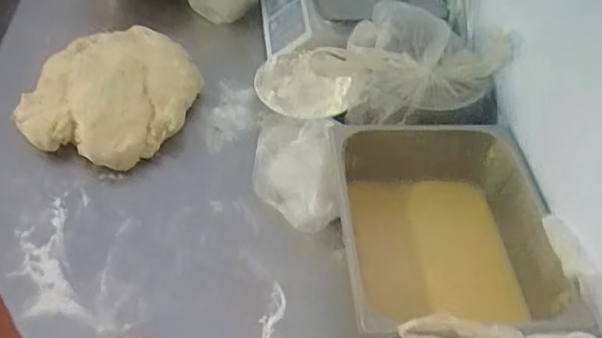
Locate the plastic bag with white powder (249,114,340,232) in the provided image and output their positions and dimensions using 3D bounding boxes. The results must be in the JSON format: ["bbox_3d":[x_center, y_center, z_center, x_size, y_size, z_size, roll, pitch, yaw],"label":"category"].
[{"bbox_3d":[-0.009,-0.008,0.858,0.122,0.064,0.221,1,46,-4],"label":"plastic bag with white powder"}]

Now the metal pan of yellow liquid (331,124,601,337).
[{"bbox_3d":[0.189,0.093,0.788,0.271,0.145,0.355,-1,46,-6],"label":"metal pan of yellow liquid"}]

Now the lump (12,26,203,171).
[{"bbox_3d":[-0.307,-0.128,0.972,0.264,0.067,0.289,2,46,-2],"label":"lump"}]

